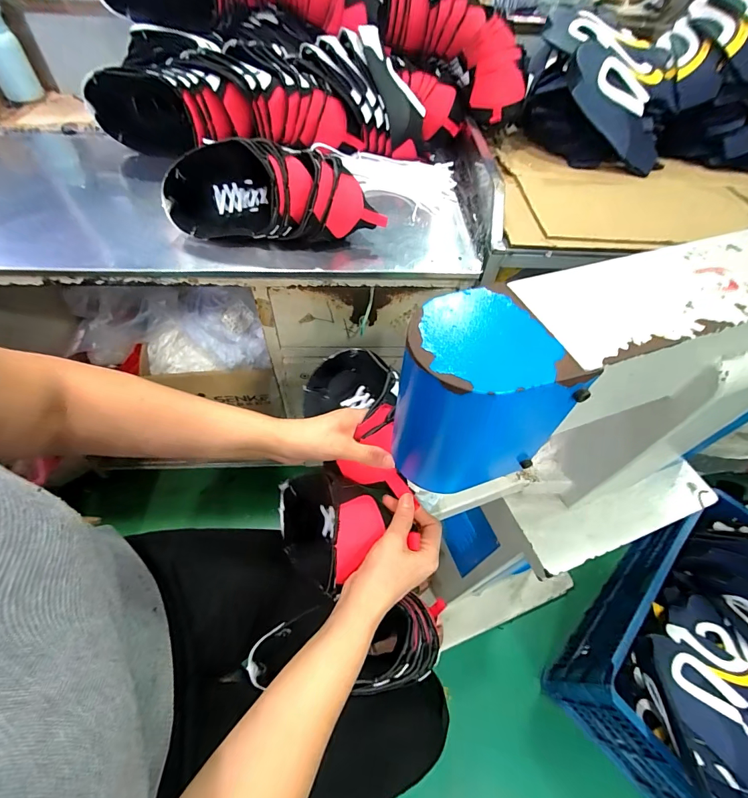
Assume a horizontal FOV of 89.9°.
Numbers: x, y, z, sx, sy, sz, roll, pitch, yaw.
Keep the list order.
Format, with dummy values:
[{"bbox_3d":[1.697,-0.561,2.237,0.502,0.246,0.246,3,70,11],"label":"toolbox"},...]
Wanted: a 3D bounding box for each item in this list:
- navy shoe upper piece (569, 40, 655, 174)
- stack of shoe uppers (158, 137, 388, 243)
[{"bbox_3d":[0.495,-0.581,0.761,0.276,0.105,0.036,34,16,-25],"label":"navy shoe upper piece"},{"bbox_3d":[-0.162,-0.324,0.599,0.334,0.124,0.101,1,54,-2],"label":"stack of shoe uppers"}]

